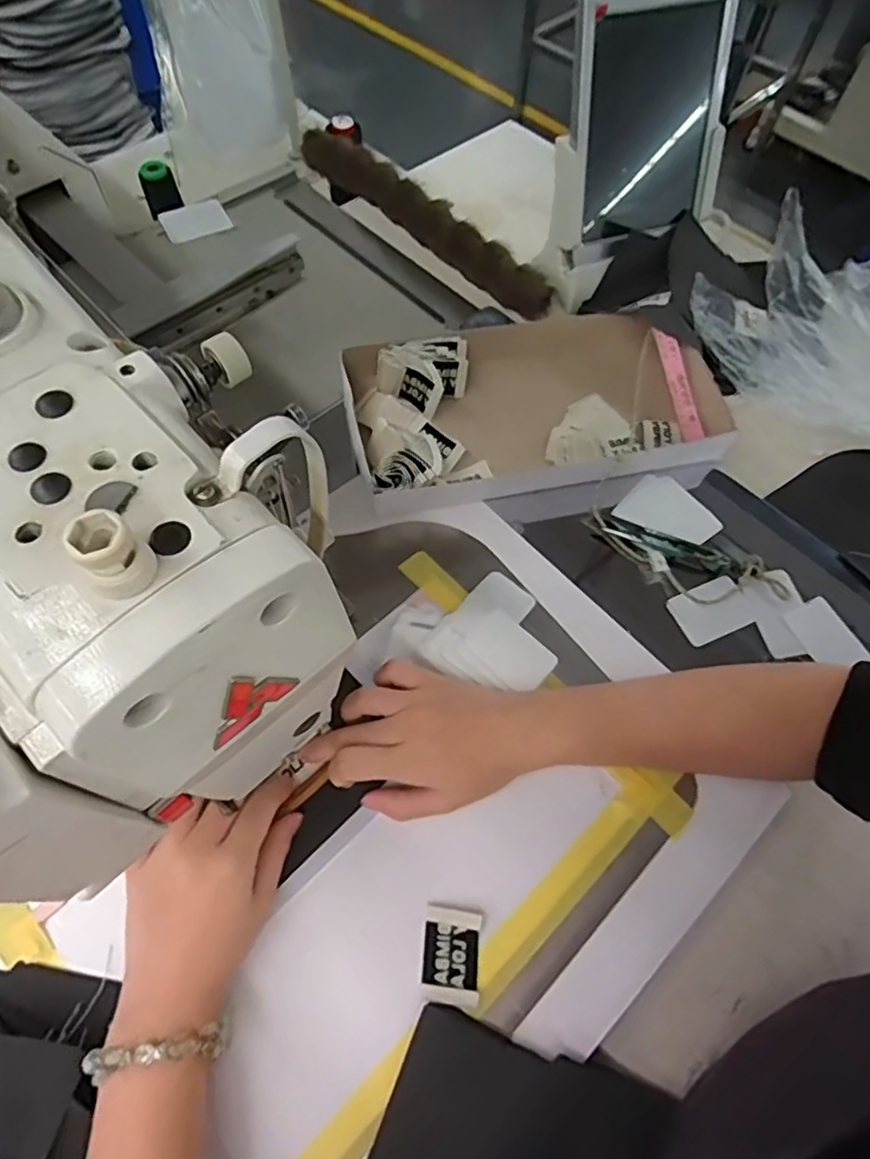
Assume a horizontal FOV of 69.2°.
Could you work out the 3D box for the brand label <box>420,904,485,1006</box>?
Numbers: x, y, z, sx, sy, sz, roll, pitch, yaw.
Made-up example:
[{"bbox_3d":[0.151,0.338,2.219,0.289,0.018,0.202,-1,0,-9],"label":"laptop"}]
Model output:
[{"bbox_3d":[0.010,0.220,0.372,0.034,0.005,0.048,7,59,-1],"label":"brand label"}]

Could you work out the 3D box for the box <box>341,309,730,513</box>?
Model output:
[{"bbox_3d":[0.085,-0.150,0.551,0.309,0.043,0.174,-9,64,-7],"label":"box"}]

